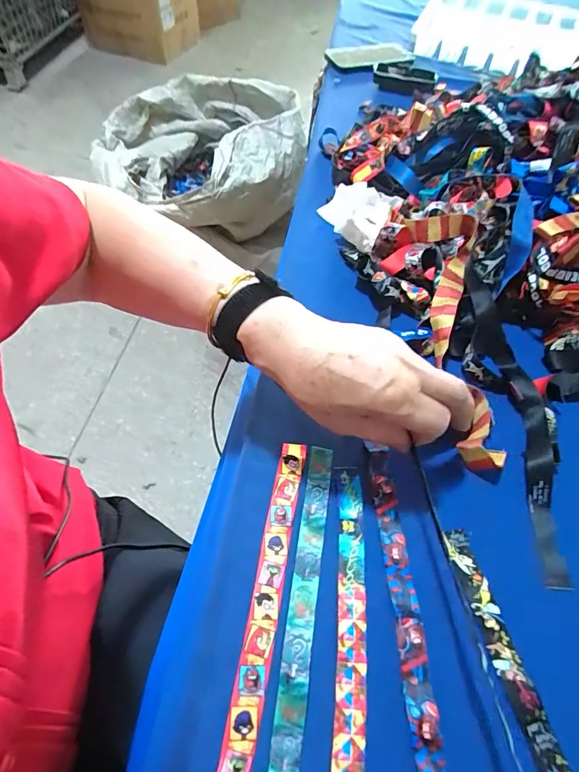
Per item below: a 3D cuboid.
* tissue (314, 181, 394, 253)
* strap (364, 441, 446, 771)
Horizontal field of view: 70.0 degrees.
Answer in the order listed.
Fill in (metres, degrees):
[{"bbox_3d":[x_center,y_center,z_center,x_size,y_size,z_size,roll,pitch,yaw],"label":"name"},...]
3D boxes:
[{"bbox_3d":[0.076,-0.211,0.509,0.089,0.035,0.097,21,58,9],"label":"tissue"},{"bbox_3d":[0.084,0.178,0.286,0.018,0.010,0.286,-1,58,-4],"label":"strap"}]

